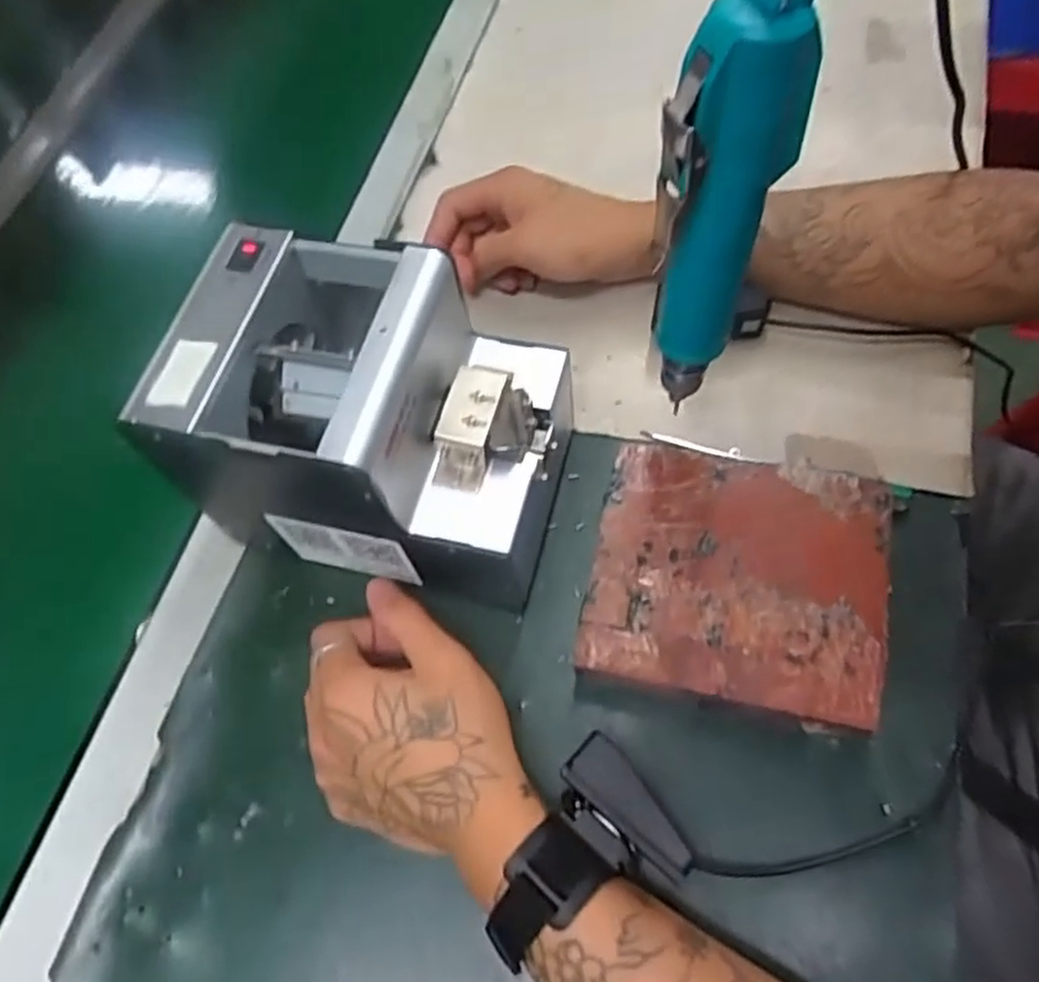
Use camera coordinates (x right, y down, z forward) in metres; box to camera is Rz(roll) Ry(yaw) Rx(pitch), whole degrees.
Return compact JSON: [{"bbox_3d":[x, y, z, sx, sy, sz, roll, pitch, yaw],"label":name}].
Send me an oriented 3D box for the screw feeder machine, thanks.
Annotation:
[{"bbox_3d":[-0.073,-0.034,0.407,0.173,0.139,0.117,11,63,8],"label":"screw feeder machine"}]

